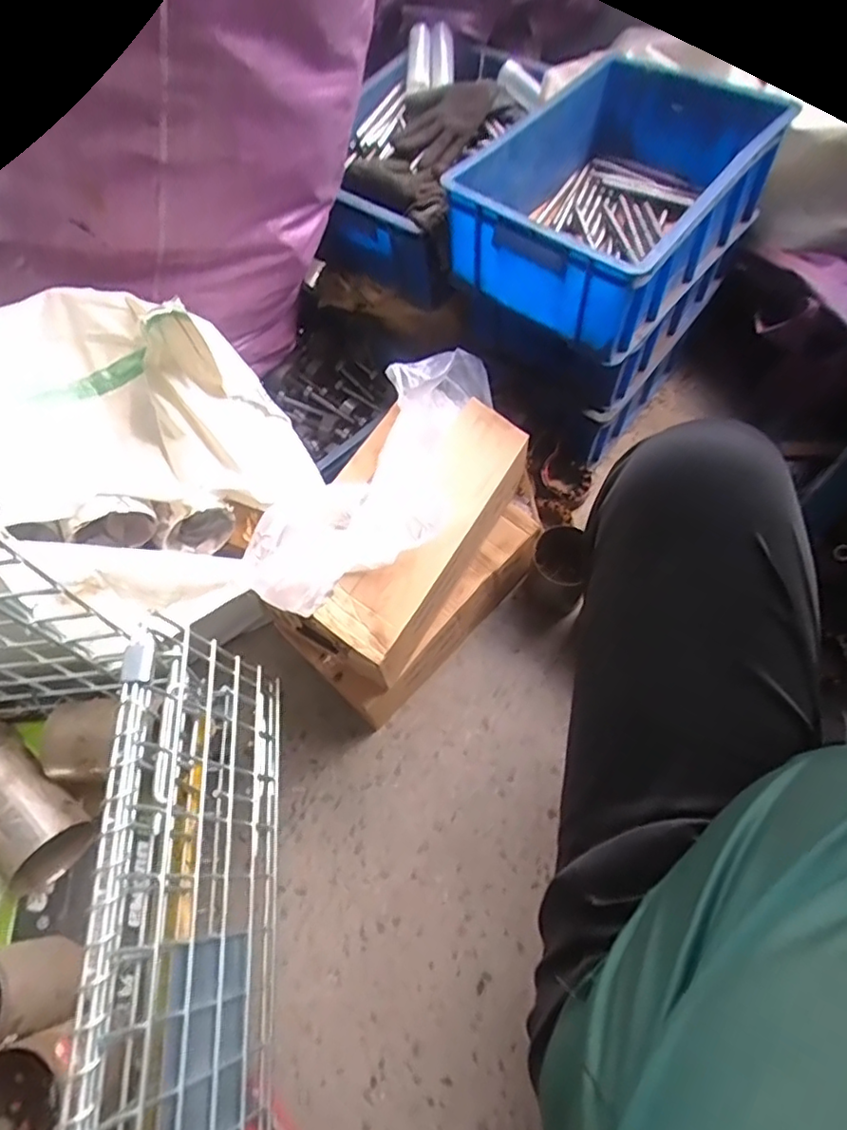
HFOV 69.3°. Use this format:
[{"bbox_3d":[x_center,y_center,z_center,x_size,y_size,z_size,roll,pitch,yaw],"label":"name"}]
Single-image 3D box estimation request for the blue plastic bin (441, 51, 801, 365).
[{"bbox_3d":[0.254,-0.514,0.866,0.318,0.158,0.428,37,71,20],"label":"blue plastic bin"}]

